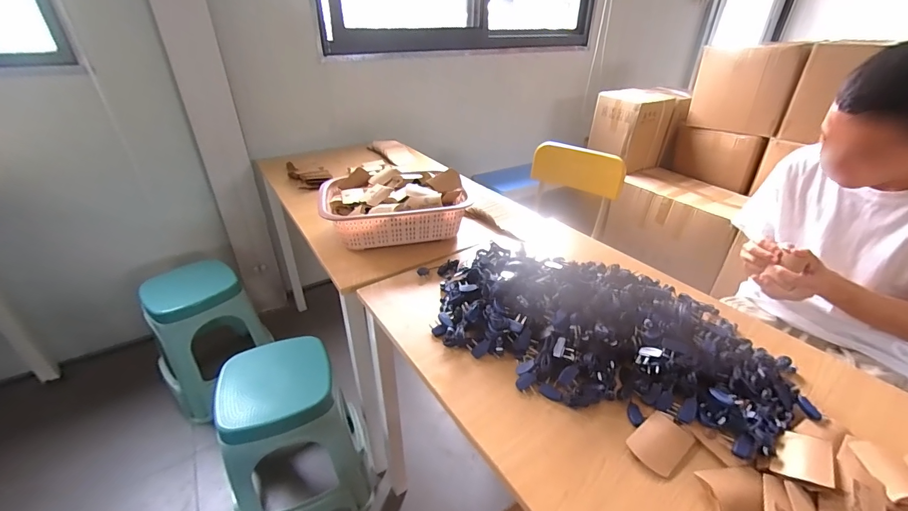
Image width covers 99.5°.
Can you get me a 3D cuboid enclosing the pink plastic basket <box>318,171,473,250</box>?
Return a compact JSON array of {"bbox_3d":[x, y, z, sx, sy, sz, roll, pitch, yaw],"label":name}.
[{"bbox_3d":[-0.158,-0.130,1.040,0.369,0.130,0.267,-3,32,-6],"label":"pink plastic basket"}]

